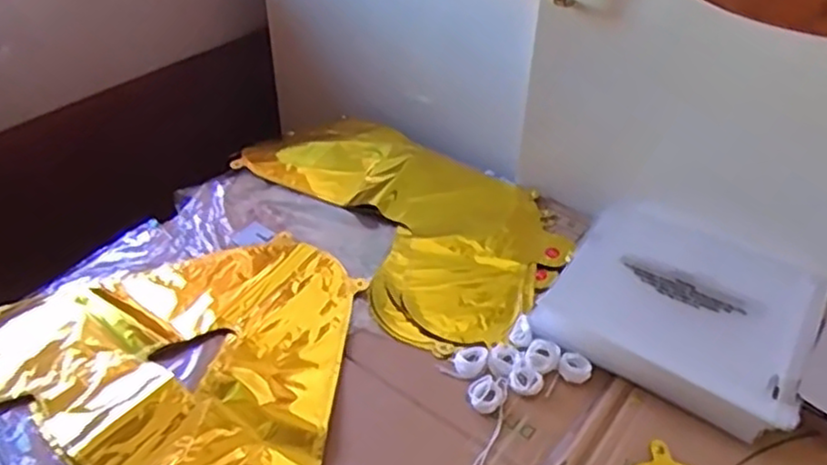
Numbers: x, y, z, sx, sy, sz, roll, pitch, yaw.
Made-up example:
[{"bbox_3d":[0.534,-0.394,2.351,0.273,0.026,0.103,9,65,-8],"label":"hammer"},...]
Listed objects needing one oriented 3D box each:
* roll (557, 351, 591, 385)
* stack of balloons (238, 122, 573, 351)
[{"bbox_3d":[0.139,0.117,0.607,0.027,0.010,0.026,1,41,-1],"label":"roll"},{"bbox_3d":[-0.006,-0.029,0.790,0.244,0.033,0.411,-26,48,-28],"label":"stack of balloons"}]

